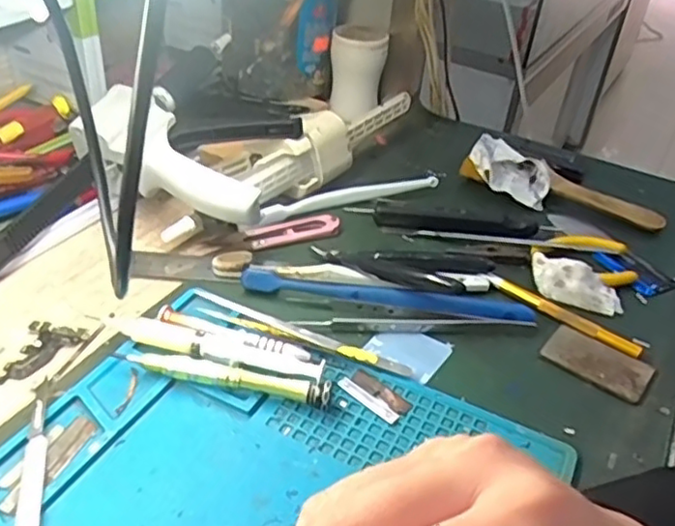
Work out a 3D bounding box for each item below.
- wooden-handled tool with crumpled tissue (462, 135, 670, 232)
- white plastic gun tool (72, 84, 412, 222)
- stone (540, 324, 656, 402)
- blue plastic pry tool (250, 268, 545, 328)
[{"bbox_3d":[0.187,-0.065,0.552,0.161,0.020,0.066,22,40,19],"label":"wooden-handled tool with crumpled tissue"},{"bbox_3d":[-0.048,-0.125,0.558,0.145,0.068,0.301,24,40,21],"label":"white plastic gun tool"},{"bbox_3d":[0.159,0.059,0.405,0.060,0.004,0.036,30,42,27],"label":"stone"},{"bbox_3d":[0.032,0.021,0.426,0.185,0.015,0.017,10,37,4],"label":"blue plastic pry tool"}]

